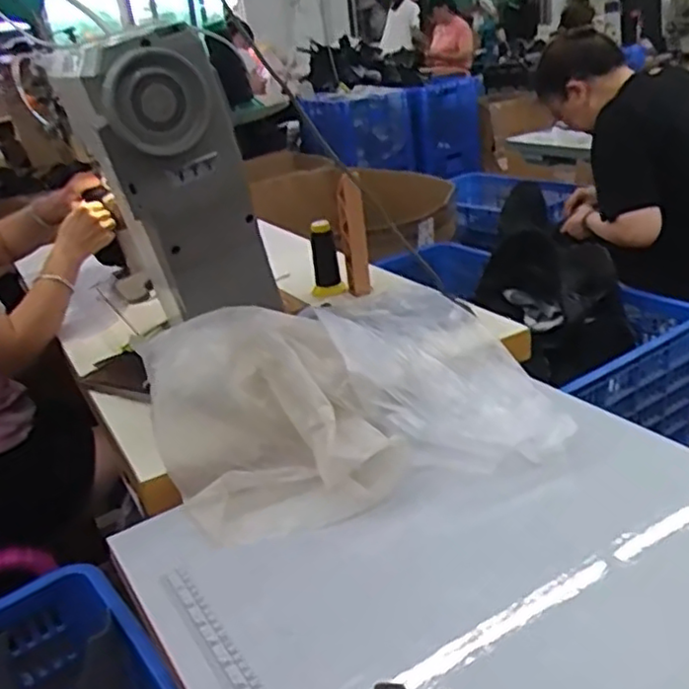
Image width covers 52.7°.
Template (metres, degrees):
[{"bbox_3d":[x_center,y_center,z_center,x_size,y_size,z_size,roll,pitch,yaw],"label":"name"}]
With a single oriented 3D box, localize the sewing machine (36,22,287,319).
[{"bbox_3d":[-0.261,-0.236,0.976,0.182,0.343,0.428,-20,28,-27],"label":"sewing machine"}]

